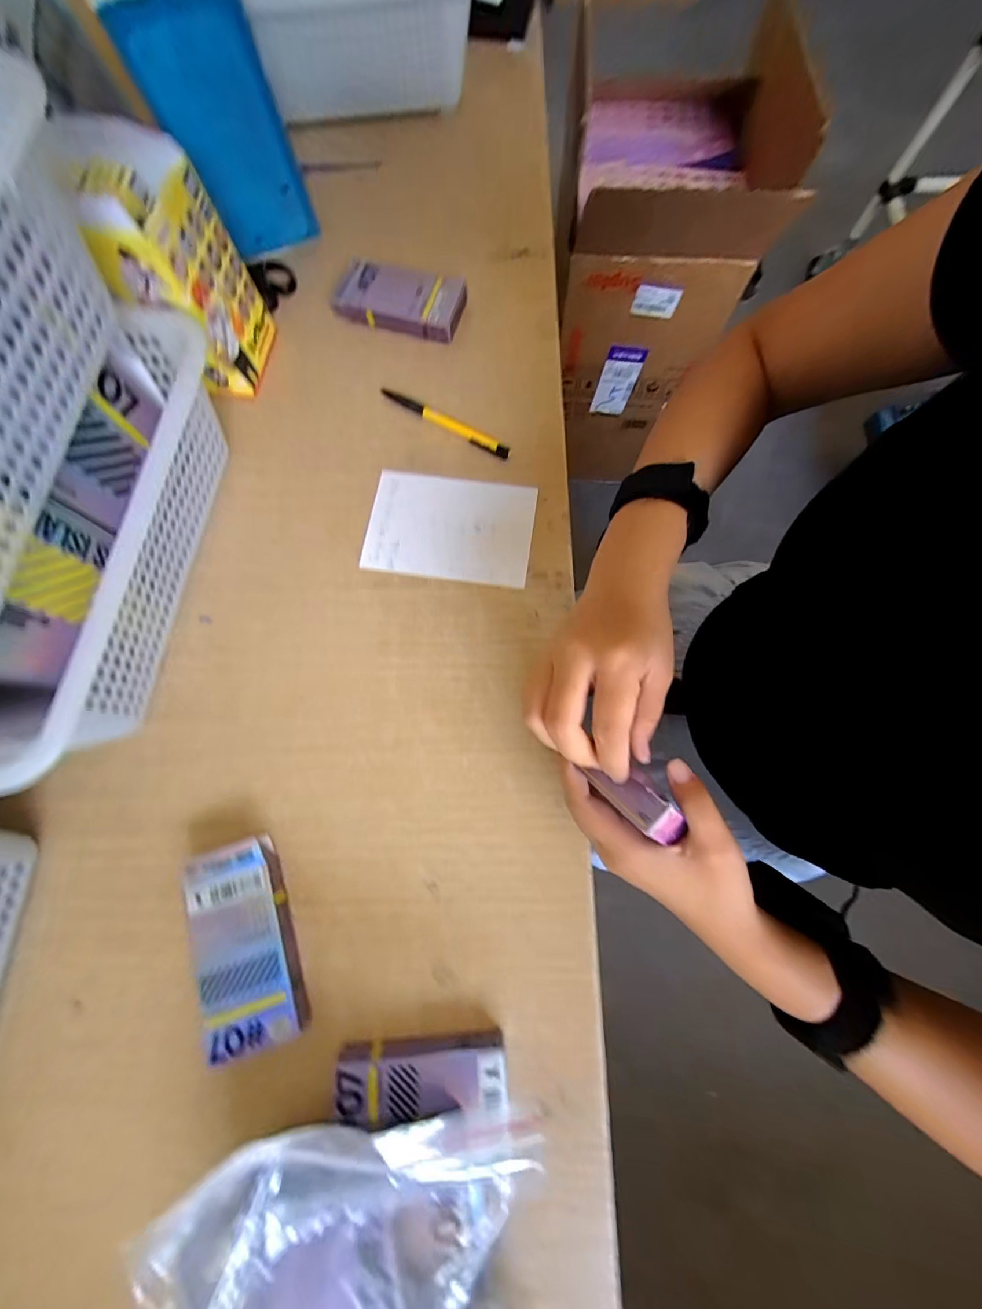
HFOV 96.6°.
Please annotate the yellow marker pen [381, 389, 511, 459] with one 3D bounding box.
[{"bbox_3d":[-0.044,-0.223,0.420,0.142,0.009,0.015,33,78,9],"label":"yellow marker pen"}]

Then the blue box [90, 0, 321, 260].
[{"bbox_3d":[-0.237,-0.468,0.391,0.104,0.186,0.055,-22,76,-5],"label":"blue box"}]

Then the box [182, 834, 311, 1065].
[{"bbox_3d":[-0.170,0.197,0.304,0.063,0.024,0.125,-19,76,-4],"label":"box"}]

